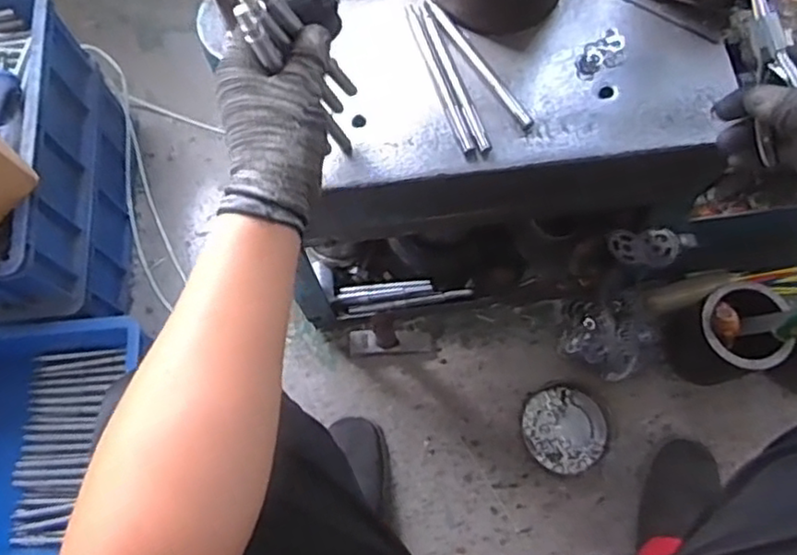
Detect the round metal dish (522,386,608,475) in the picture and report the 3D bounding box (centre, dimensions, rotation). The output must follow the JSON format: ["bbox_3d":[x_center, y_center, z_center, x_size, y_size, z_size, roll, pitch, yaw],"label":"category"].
[{"bbox_3d":[0.235,0.215,0.935,0.113,0.010,0.116,-1,71,2],"label":"round metal dish"}]

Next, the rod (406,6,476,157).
[{"bbox_3d":[0.037,-0.182,0.603,0.011,0.007,0.162,-18,71,-4],"label":"rod"}]

